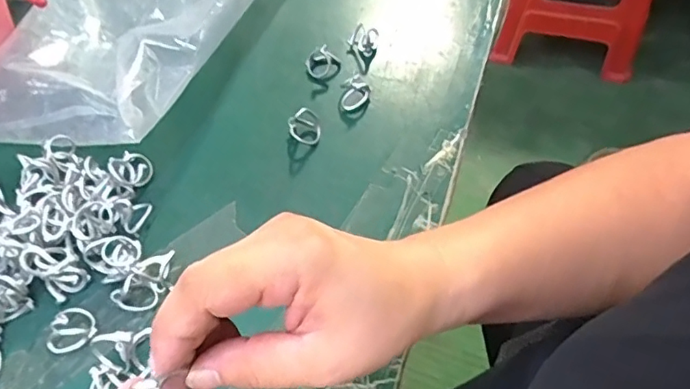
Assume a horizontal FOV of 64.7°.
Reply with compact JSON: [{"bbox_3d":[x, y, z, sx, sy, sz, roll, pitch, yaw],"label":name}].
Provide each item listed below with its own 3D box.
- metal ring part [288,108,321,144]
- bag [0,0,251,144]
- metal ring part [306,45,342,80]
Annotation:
[{"bbox_3d":[-0.030,-0.051,0.407,0.024,0.024,0.020,-4,54,-1],"label":"metal ring part"},{"bbox_3d":[-0.188,-0.159,0.465,0.205,0.061,0.298,13,56,11],"label":"bag"},{"bbox_3d":[-0.016,-0.111,0.454,0.029,0.023,0.023,-21,56,-13],"label":"metal ring part"}]

